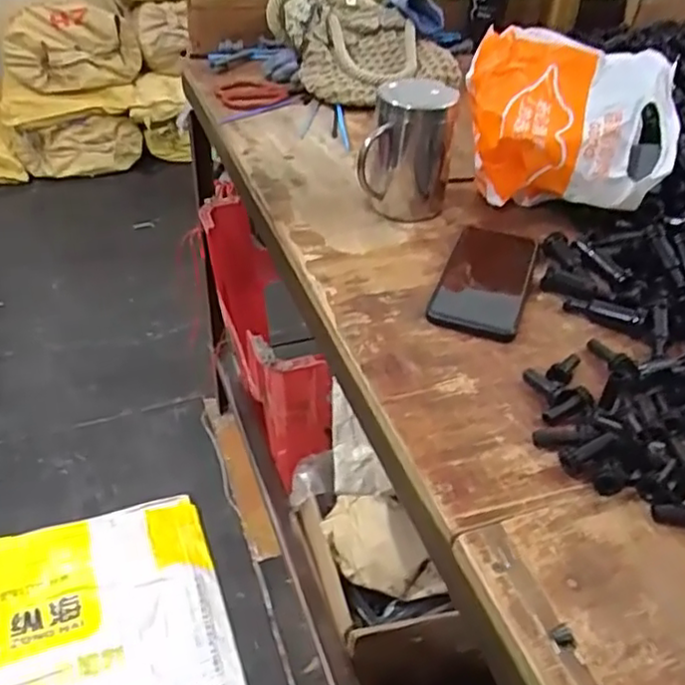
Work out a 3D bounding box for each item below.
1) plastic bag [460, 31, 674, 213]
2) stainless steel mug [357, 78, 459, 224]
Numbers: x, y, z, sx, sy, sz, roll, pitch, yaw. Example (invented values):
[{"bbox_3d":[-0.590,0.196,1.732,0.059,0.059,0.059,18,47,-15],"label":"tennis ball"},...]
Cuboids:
[{"bbox_3d":[0.218,-0.204,0.655,0.188,0.145,0.123,8,40,4],"label":"plastic bag"},{"bbox_3d":[0.063,-0.188,0.658,0.085,0.119,0.074,8,40,5],"label":"stainless steel mug"}]

